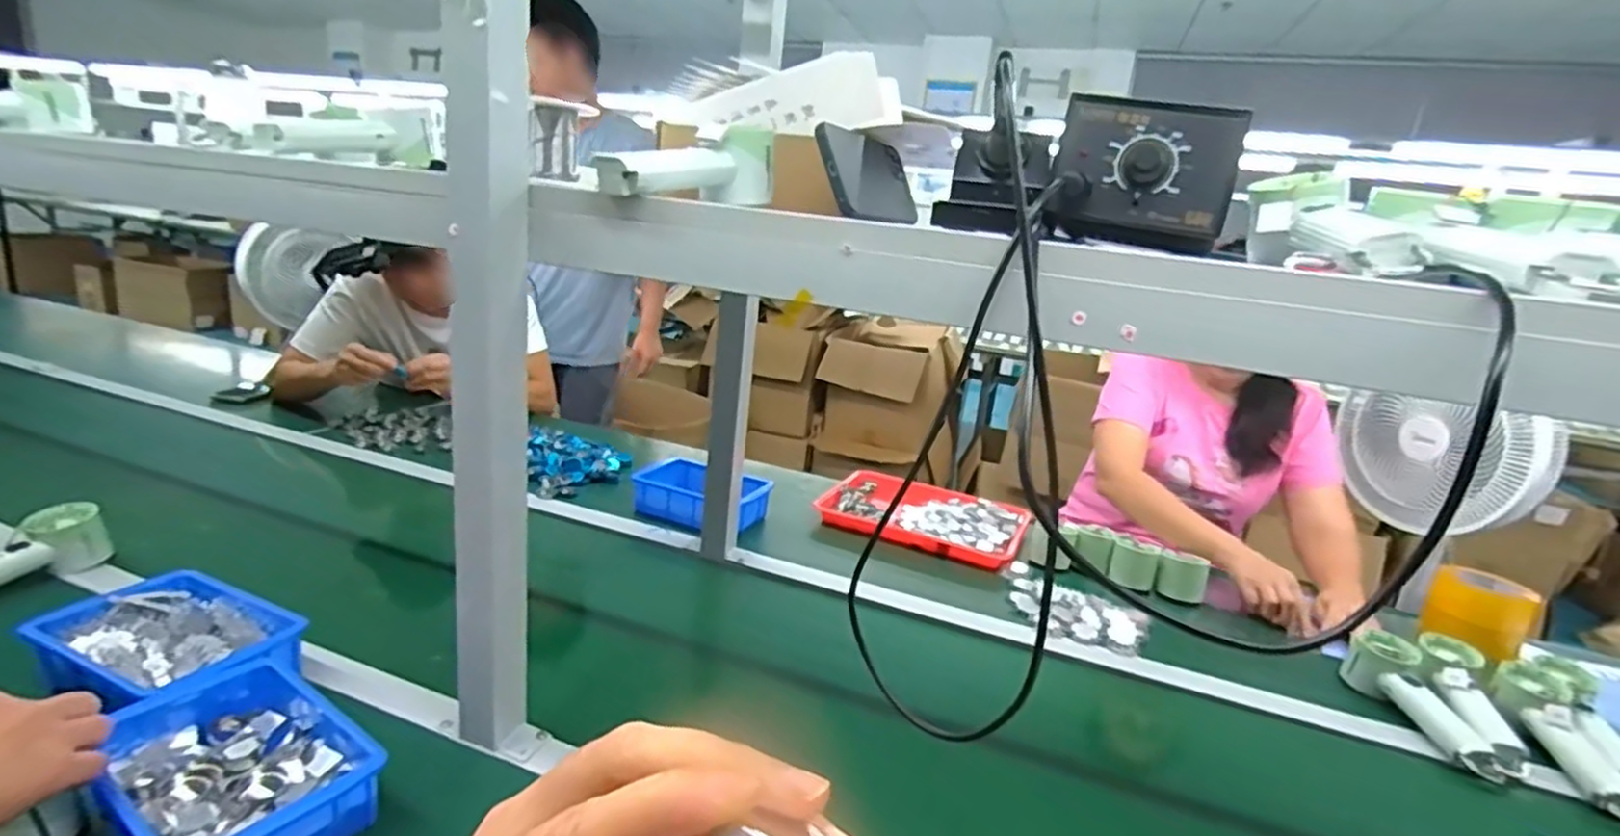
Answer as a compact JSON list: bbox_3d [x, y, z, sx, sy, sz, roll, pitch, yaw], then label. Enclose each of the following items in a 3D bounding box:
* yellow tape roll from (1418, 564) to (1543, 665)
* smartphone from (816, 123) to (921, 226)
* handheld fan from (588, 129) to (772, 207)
[{"bbox_3d":[0.976,0.277,1.067,0.133,0.086,0.118,-10,22,-43],"label":"yellow tape roll"},{"bbox_3d":[0.055,-0.206,0.629,0.007,0.080,0.149,-19,-1,33],"label":"smartphone"},{"bbox_3d":[-0.088,-0.196,0.558,0.043,0.055,0.156,15,18,28],"label":"handheld fan"}]

